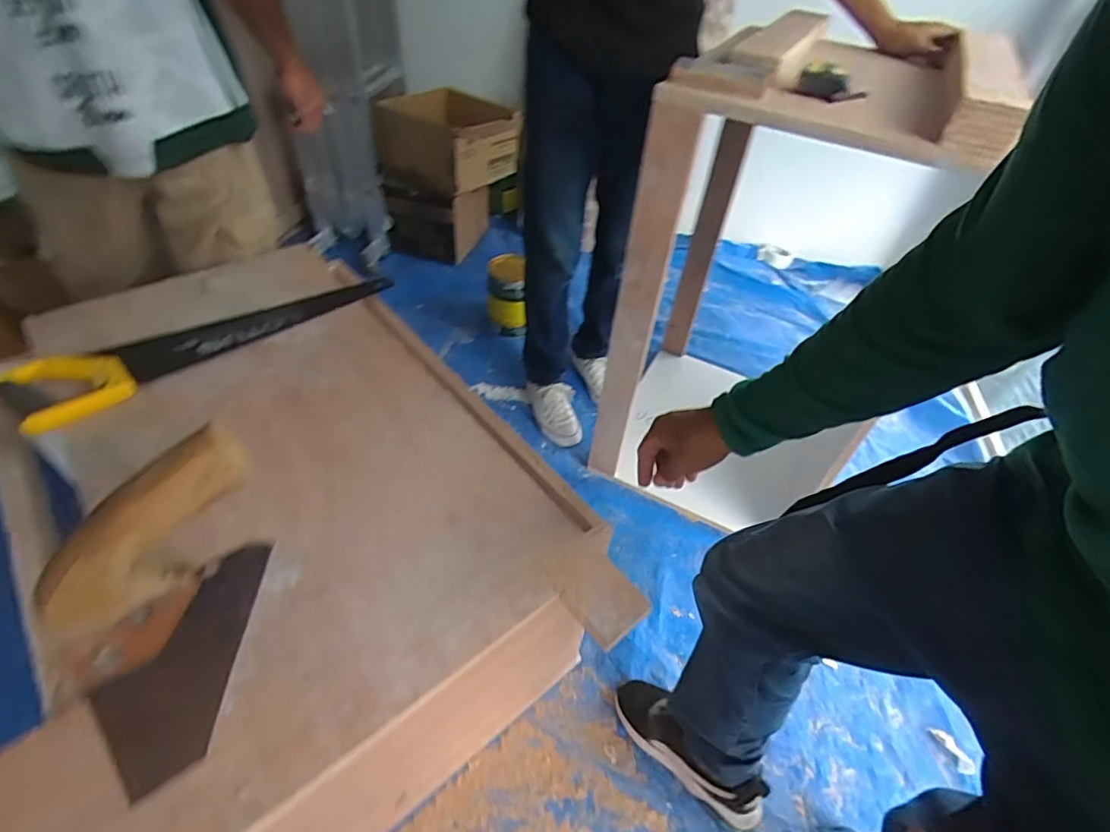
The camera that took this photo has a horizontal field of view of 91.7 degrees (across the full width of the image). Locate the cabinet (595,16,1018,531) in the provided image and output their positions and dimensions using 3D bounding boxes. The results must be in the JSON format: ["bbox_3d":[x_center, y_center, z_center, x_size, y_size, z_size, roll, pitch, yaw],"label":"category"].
[{"bbox_3d":[0.464,-0.257,1.223,0.521,0.962,0.630,24,49,16],"label":"cabinet"}]

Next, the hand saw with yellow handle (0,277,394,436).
[{"bbox_3d":[-0.541,-0.143,0.860,0.144,0.029,0.553,37,54,26],"label":"hand saw with yellow handle"}]

